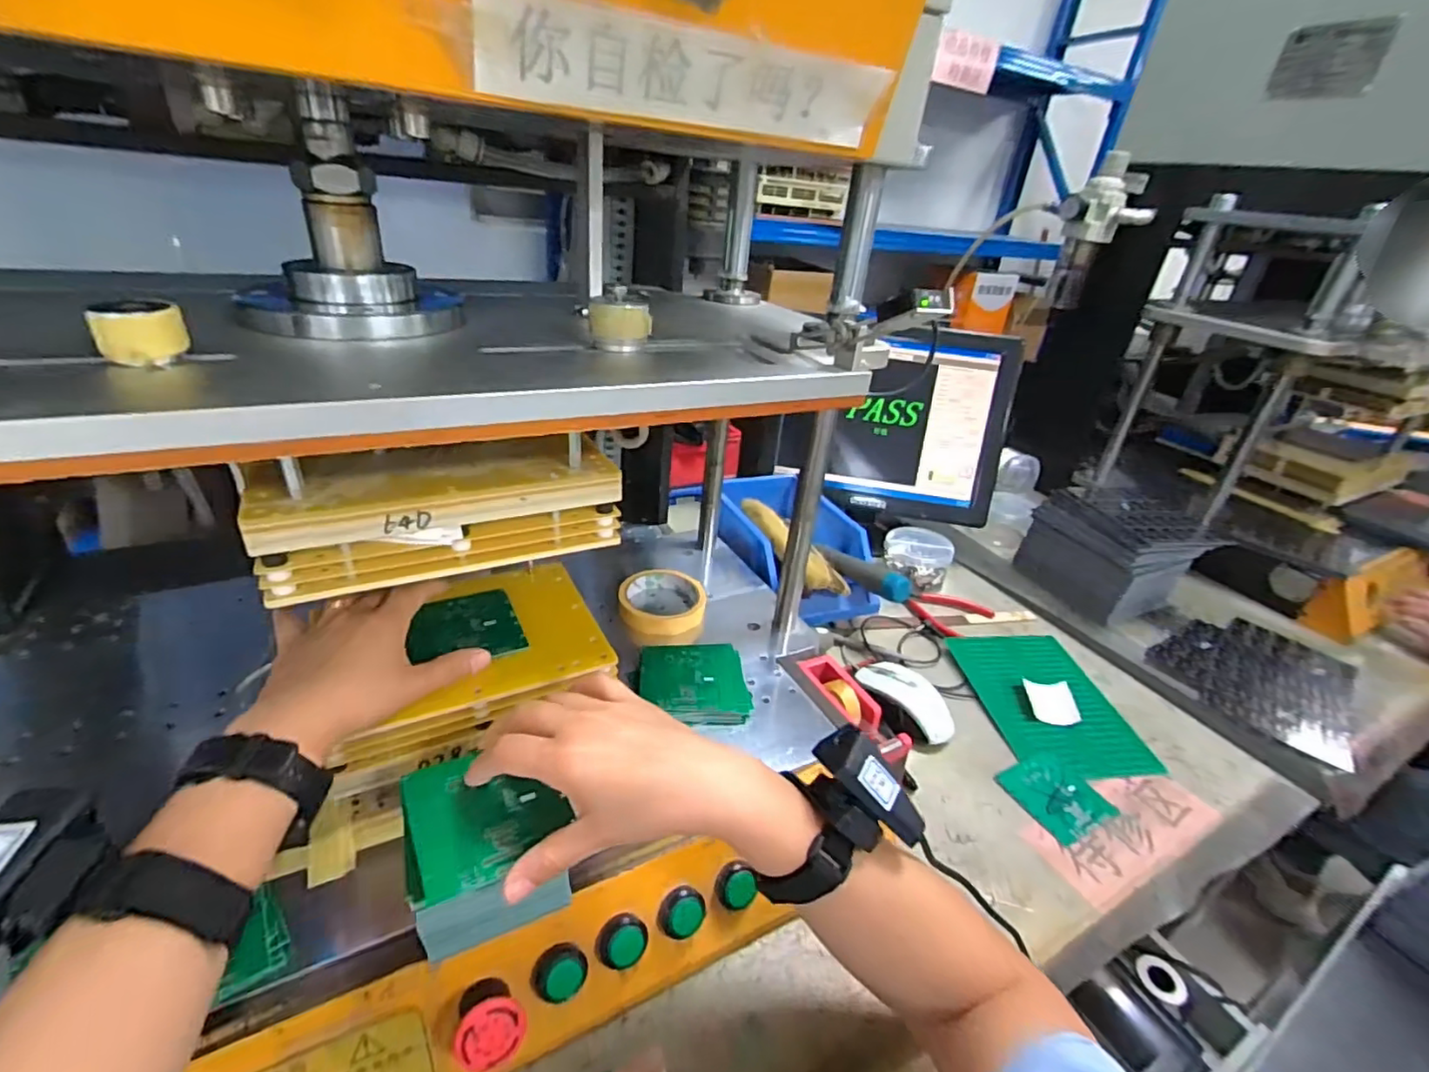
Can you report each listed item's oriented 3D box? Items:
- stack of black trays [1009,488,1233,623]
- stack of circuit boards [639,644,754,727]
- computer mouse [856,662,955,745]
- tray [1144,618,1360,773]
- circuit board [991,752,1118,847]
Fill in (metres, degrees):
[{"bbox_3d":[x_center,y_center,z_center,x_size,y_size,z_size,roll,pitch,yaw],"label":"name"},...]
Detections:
[{"bbox_3d":[0.651,0.010,0.998,0.227,0.141,0.203,-8,33,-23],"label":"stack of black trays"},{"bbox_3d":[-0.018,0.133,0.563,0.098,0.015,0.090,2,30,-8],"label":"stack of circuit boards"},{"bbox_3d":[0.202,0.175,0.665,0.066,0.039,0.117,-10,34,-26],"label":"computer mouse"},{"bbox_3d":[0.761,0.190,0.866,0.299,0.019,0.219,-22,41,-40],"label":"tray"},{"bbox_3d":[0.335,0.253,0.602,0.078,0.006,0.081,-17,39,-23],"label":"circuit board"}]

